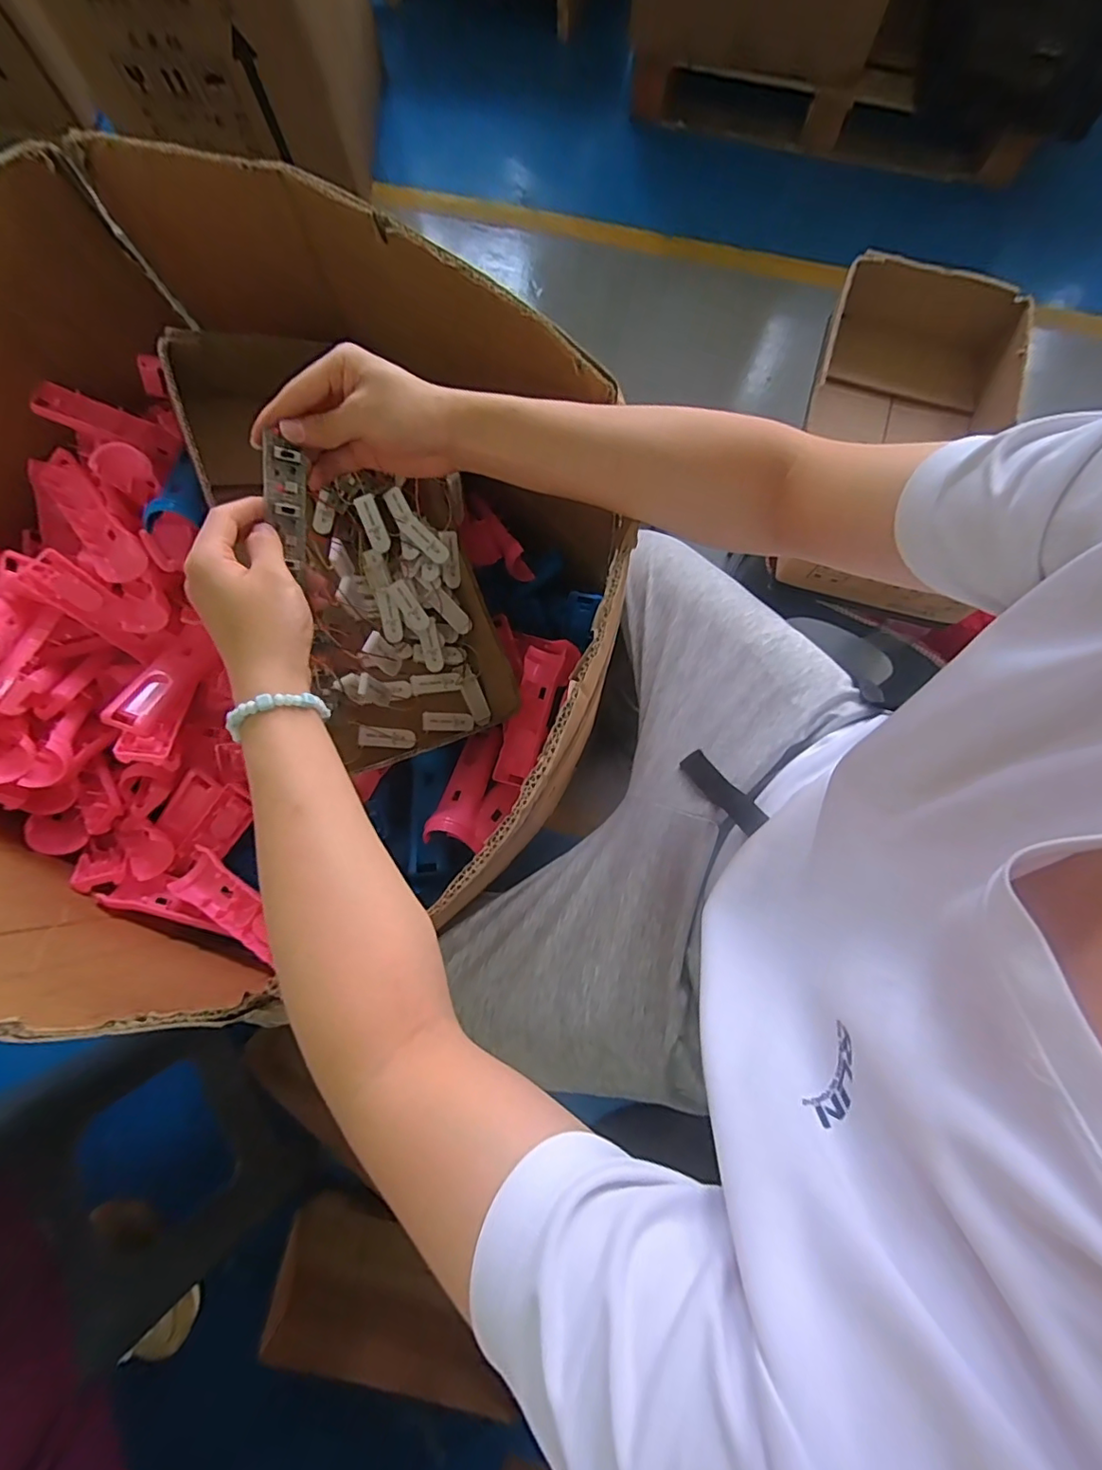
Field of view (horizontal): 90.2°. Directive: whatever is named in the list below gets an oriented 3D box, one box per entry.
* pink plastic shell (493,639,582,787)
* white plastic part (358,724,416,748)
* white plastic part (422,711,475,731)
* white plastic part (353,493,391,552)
[{"bbox_3d":[-0.021,-0.028,0.617,0.056,0.034,0.171,19,79,5],"label":"pink plastic shell"},{"bbox_3d":[-0.177,0.002,0.596,0.059,0.004,0.022,6,77,-28],"label":"white plastic part"},{"bbox_3d":[-0.118,-0.016,0.636,0.061,0.004,0.021,2,76,-31],"label":"white plastic part"},{"bbox_3d":[-0.192,-0.230,0.597,0.022,0.006,0.058,-21,106,-3],"label":"white plastic part"}]

